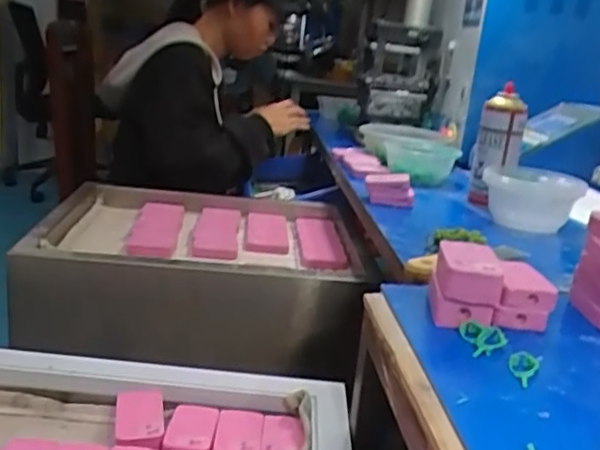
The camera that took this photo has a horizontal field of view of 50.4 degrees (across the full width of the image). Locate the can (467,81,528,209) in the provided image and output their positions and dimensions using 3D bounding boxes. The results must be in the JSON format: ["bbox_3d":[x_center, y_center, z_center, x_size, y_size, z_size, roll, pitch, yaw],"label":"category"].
[{"bbox_3d":[0.299,-0.117,0.955,0.064,0.169,0.068,6,17,-2],"label":"can"}]

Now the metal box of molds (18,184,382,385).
[{"bbox_3d":[-0.172,0.080,1.047,0.506,0.172,0.388,5,17,-5],"label":"metal box of molds"}]

